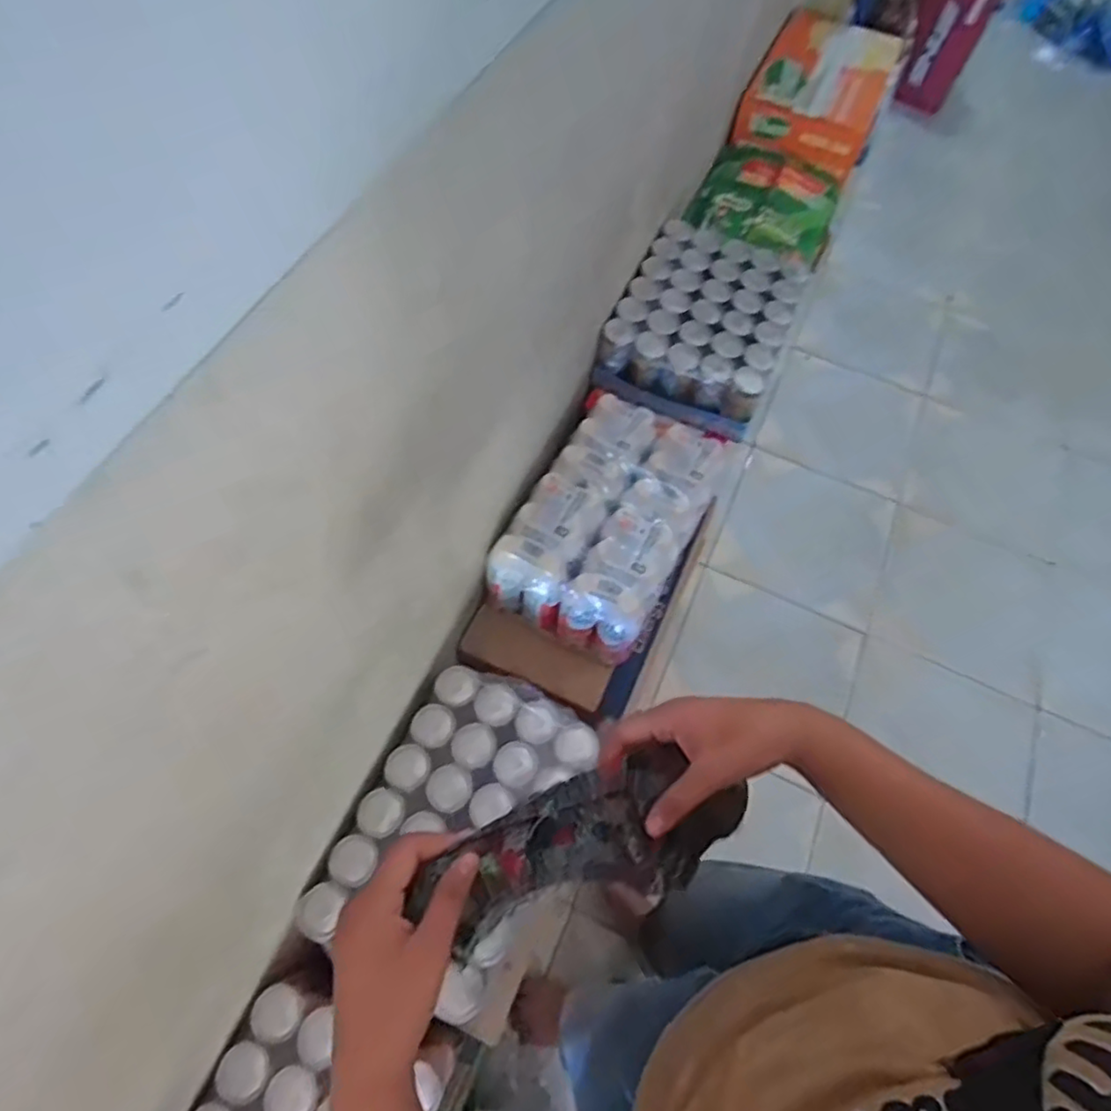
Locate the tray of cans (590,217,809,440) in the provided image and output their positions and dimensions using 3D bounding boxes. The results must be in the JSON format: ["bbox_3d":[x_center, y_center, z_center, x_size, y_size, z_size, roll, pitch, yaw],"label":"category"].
[{"bbox_3d":[0.245,-0.385,1.070,0.261,0.093,0.350,24,64,8],"label":"tray of cans"}]

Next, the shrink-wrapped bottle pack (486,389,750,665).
[{"bbox_3d":[0.093,-0.060,0.967,0.232,0.135,0.393,30,65,11],"label":"shrink-wrapped bottle pack"}]

